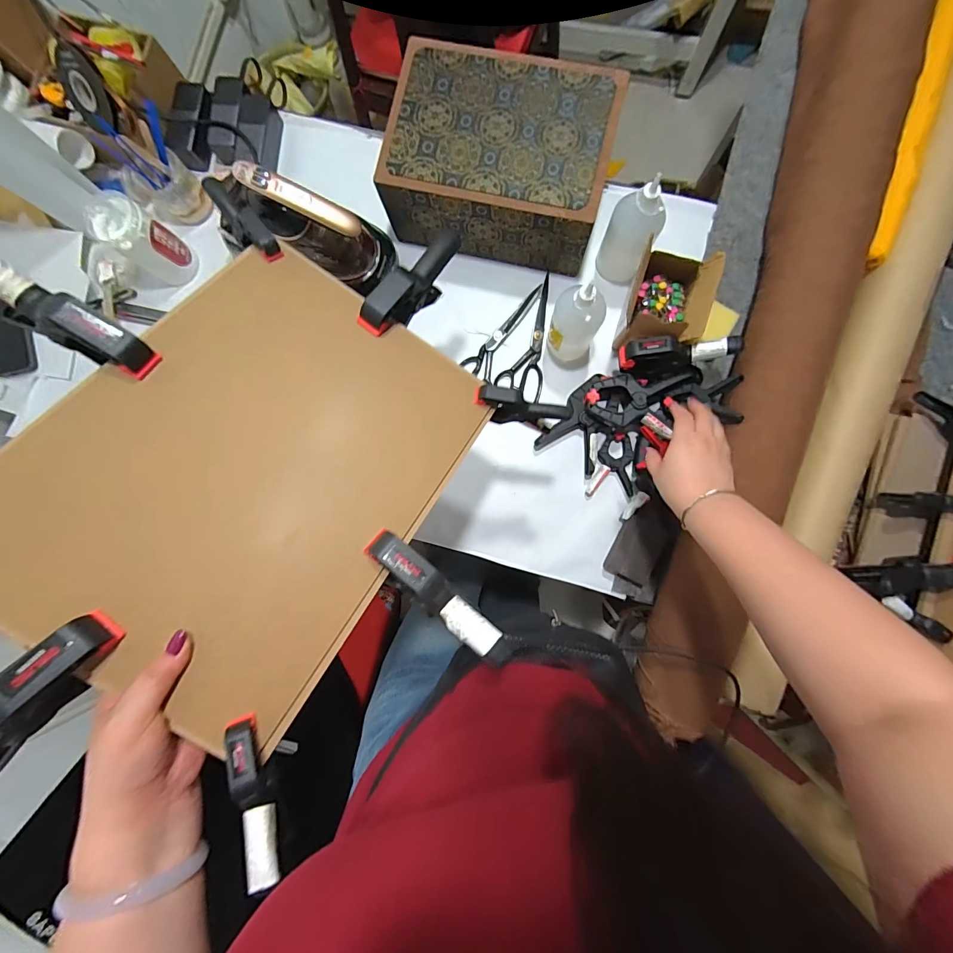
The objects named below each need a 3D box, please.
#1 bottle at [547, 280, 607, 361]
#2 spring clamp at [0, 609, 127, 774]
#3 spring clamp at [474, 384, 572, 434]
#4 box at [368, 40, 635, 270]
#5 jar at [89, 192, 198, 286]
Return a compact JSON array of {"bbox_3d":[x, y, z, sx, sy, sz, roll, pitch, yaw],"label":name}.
[{"bbox_3d":[0.154,-0.239,0.636,0.081,0.170,0.066,21,90,4],"label":"bottle"},{"bbox_3d":[-0.325,0.169,0.288,0.027,0.087,0.157,38,71,4],"label":"spring clamp"},{"bbox_3d":[0.048,-0.077,0.471,0.108,0.053,0.032,14,89,-20],"label":"spring clamp"},{"bbox_3d":[0.038,-0.500,0.656,0.323,0.137,0.227,13,89,4],"label":"box"},{"bbox_3d":[-0.576,-0.406,0.701,0.112,0.121,0.089,36,91,4],"label":"jar"}]

